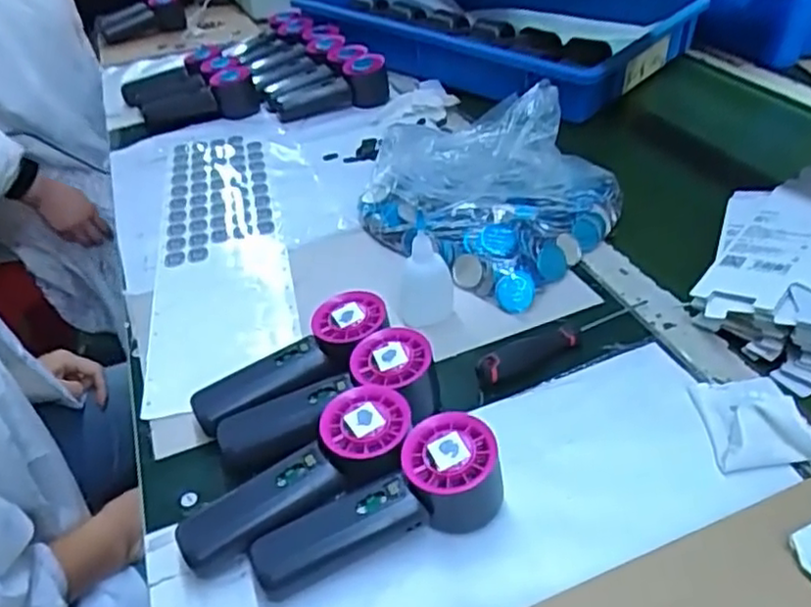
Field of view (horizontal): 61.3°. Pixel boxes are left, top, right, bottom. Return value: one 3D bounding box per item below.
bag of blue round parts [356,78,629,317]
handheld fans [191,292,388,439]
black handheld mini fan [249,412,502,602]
[{"bbox_3d":[0.072,-0.124,0.681,0.256,0.084,0.211,28,51,37],"label":"bag of blue round parts"},{"bbox_3d":[-0.080,0.052,0.510,0.154,0.057,0.059,-27,42,-22],"label":"handheld fans"},{"bbox_3d":[-0.016,0.121,0.413,0.151,0.057,0.048,-17,39,-12],"label":"black handheld mini fan"}]

